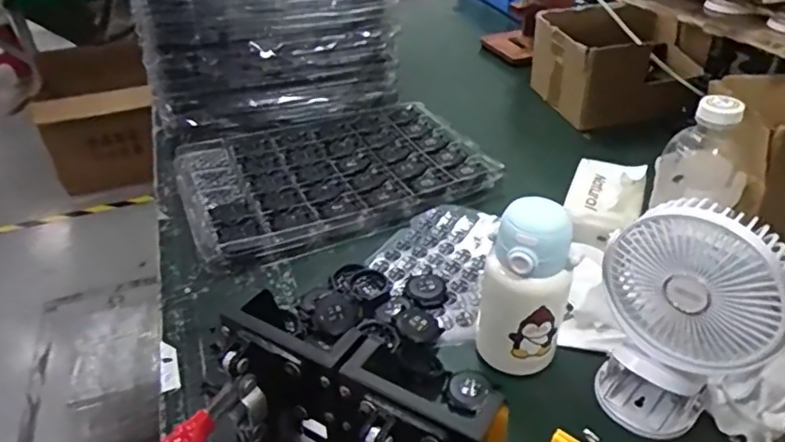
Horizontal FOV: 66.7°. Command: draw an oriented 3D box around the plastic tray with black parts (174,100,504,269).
[{"bbox_3d":[-0.095,-0.080,0.928,0.436,0.030,0.319,-16,37,-17],"label":"plastic tray with black parts"}]

